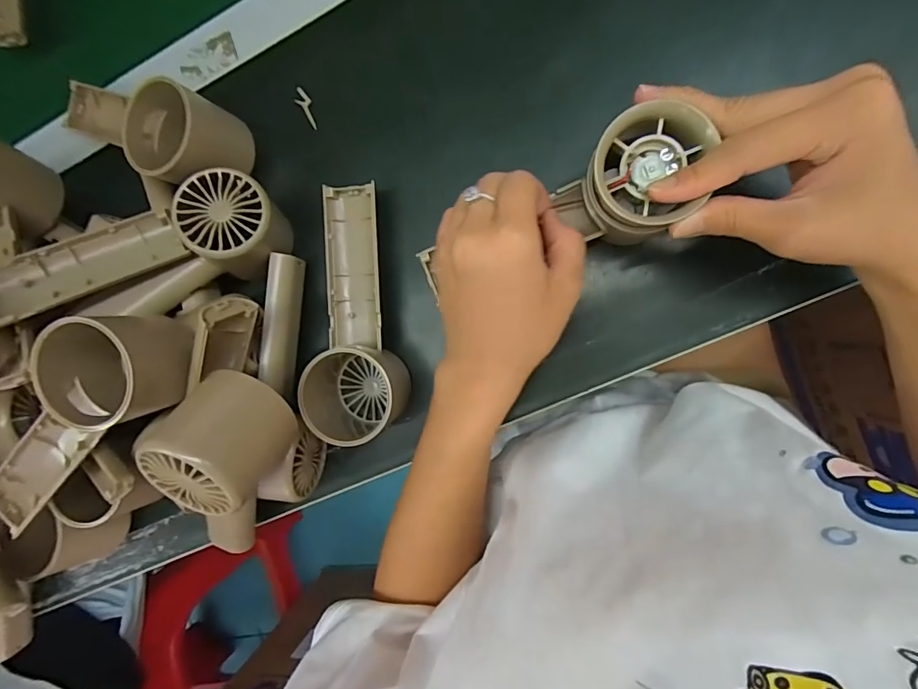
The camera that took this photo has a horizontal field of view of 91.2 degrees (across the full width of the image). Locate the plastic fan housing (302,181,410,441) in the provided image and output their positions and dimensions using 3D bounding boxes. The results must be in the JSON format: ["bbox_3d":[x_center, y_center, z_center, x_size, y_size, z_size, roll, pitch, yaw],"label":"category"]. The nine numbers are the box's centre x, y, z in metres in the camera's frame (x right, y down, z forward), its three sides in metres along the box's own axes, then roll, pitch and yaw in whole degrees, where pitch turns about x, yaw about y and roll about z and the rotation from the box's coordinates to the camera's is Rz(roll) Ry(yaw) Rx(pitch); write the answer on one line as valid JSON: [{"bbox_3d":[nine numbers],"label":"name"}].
[{"bbox_3d":[-0.074,-0.015,0.287,0.065,0.053,0.163,-8,94,11],"label":"plastic fan housing"}]

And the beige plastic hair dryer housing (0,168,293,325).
[{"bbox_3d":[-0.189,-0.054,0.277,0.160,0.052,0.058,-20,89,-11],"label":"beige plastic hair dryer housing"}]

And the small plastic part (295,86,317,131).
[{"bbox_3d":[-0.104,-0.162,0.308,0.009,0.004,0.029,-35,87,9],"label":"small plastic part"}]

